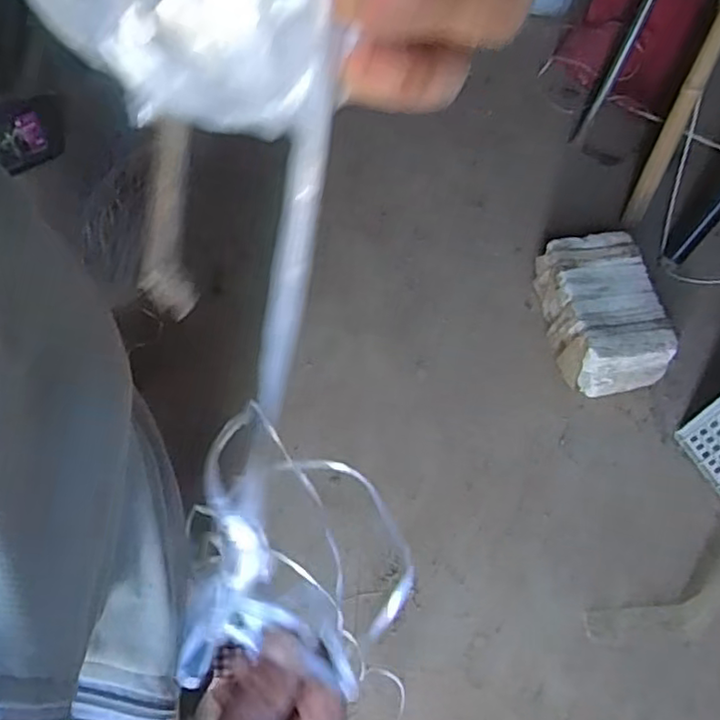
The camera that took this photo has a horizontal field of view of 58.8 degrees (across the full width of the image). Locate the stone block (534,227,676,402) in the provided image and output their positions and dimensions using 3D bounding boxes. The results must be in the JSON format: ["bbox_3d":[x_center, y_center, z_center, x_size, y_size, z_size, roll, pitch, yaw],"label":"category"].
[{"bbox_3d":[0.596,-0.116,1.615,0.246,0.173,0.377,-7,61,-6],"label":"stone block"}]

